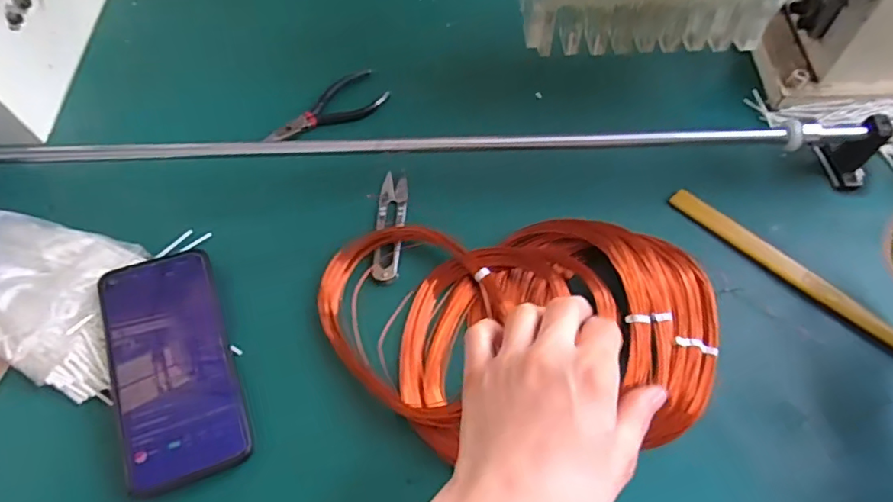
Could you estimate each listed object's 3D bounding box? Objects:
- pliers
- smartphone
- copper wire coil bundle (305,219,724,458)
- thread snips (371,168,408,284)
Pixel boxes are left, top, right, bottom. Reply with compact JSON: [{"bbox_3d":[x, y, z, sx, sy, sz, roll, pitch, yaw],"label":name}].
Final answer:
[{"bbox_3d":[-0.111,-0.128,0.498,0.114,0.012,0.052,-33,66,-15],"label":"pliers"},{"bbox_3d":[-0.188,0.074,0.377,0.074,0.016,0.160,-20,63,-9],"label":"smartphone"},{"bbox_3d":[0.050,0.049,0.385,0.276,0.028,0.159,-3,62,1],"label":"copper wire coil bundle"},{"bbox_3d":[-0.044,-0.021,0.432,0.022,0.008,0.096,2,62,3],"label":"thread snips"}]

